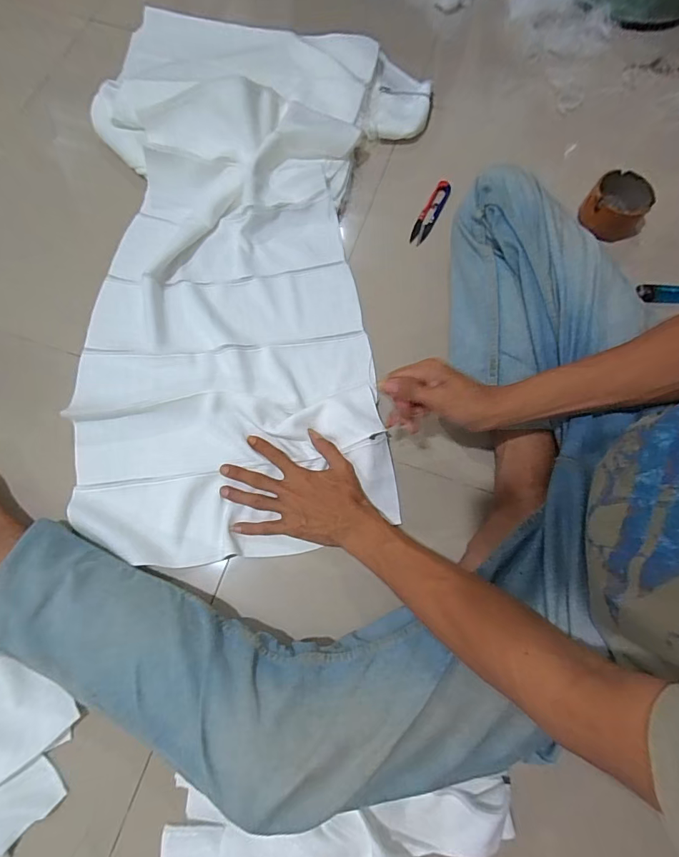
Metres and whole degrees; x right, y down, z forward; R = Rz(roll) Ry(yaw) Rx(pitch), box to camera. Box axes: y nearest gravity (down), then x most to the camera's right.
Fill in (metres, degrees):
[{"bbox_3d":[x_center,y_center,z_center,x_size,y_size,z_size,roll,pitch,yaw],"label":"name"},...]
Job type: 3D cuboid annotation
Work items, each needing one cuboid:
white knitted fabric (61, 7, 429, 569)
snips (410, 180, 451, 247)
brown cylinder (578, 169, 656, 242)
[{"bbox_3d":[-0.134,-0.259,0.583,0.452,0.064,0.846,6,75,2],"label":"white knitted fabric"},{"bbox_3d":[0.138,-0.326,0.638,0.026,0.017,0.115,26,75,7],"label":"snips"},{"bbox_3d":[0.403,-0.321,0.616,0.090,0.042,0.093,38,76,10],"label":"brown cylinder"}]

